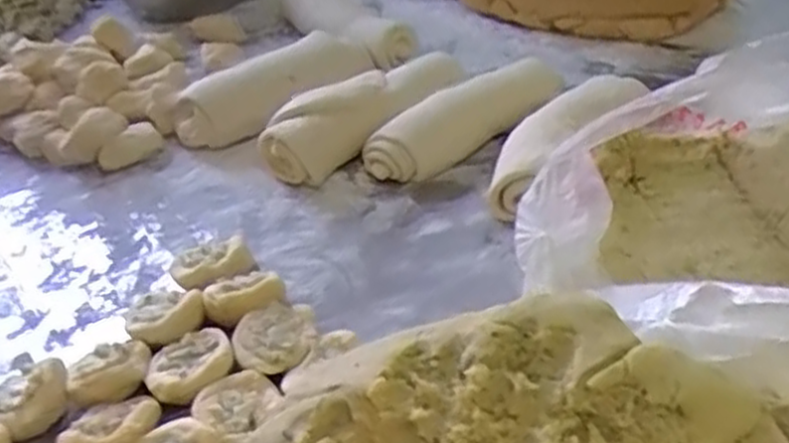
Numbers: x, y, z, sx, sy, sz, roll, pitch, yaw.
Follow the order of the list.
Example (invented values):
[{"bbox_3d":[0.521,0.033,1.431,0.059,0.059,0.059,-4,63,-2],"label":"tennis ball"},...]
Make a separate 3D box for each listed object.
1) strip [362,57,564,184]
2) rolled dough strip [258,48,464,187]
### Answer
[{"bbox_3d":[0.056,-0.086,0.650,0.180,0.048,0.039,-23,44,-21],"label":"strip"},{"bbox_3d":[-0.024,-0.092,0.664,0.190,0.049,0.052,-27,45,-25],"label":"rolled dough strip"}]

